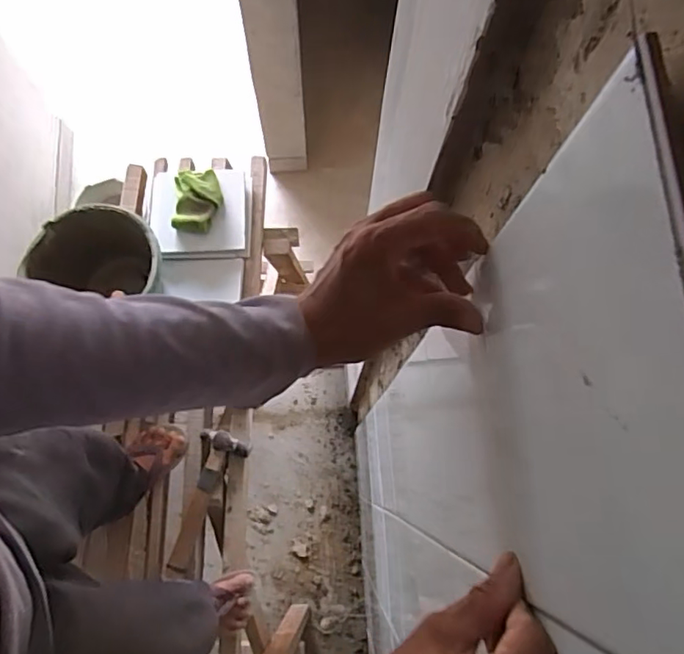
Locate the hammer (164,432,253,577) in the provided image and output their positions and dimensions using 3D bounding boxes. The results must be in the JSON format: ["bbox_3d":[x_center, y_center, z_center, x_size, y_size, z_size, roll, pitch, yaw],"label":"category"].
[{"bbox_3d":[-0.282,0.351,1.148,0.101,0.027,0.277,19,75,4],"label":"hammer"}]

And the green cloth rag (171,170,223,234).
[{"bbox_3d":[-0.320,-0.278,1.265,0.106,0.062,0.139,2,74,0],"label":"green cloth rag"}]

